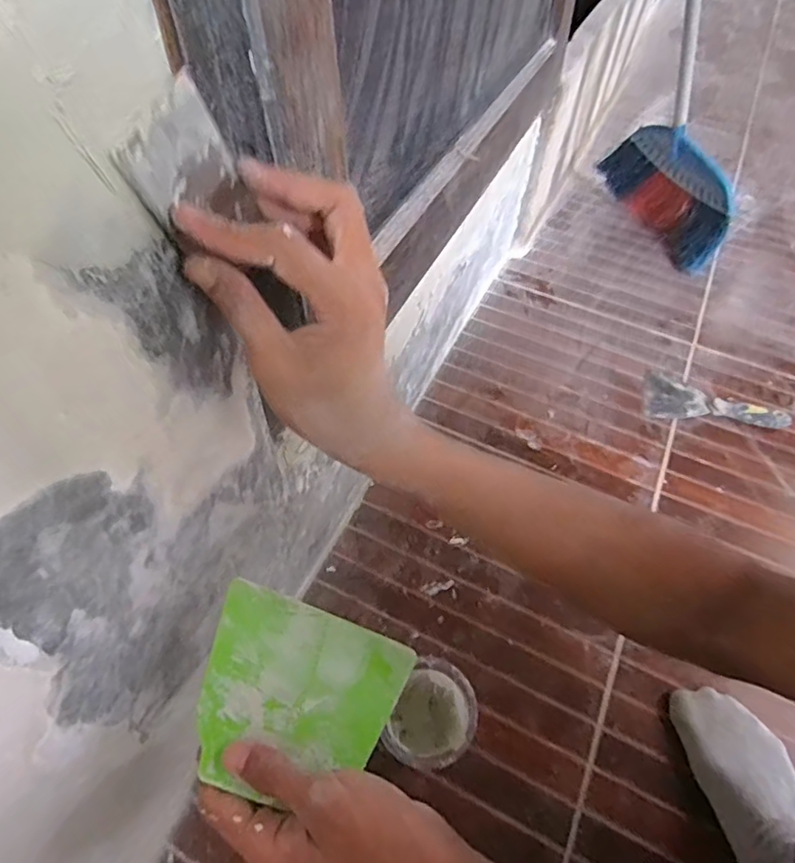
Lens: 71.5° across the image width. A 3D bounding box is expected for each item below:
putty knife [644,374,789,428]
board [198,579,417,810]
[{"bbox_3d":[0.482,-0.043,0.837,0.200,0.022,0.091,12,54,6],"label":"putty knife"},{"bbox_3d":[-0.059,0.156,0.325,0.117,0.006,0.101,25,57,-8],"label":"board"}]

